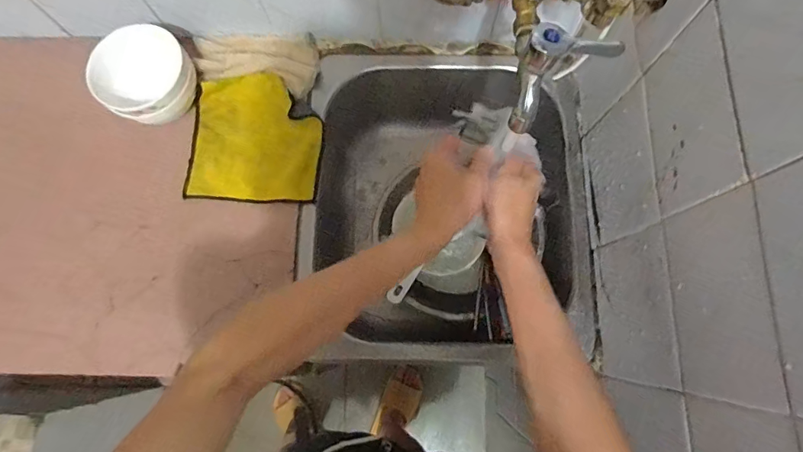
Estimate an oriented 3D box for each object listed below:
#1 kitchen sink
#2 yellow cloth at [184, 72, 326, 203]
[{"bbox_3d":[0.057,-0.033,0.637,0.360,0.161,0.428,1,77,1],"label":"kitchen sink"},{"bbox_3d":[-0.189,-0.117,0.585,0.166,0.014,0.170,2,79,1],"label":"yellow cloth"}]

